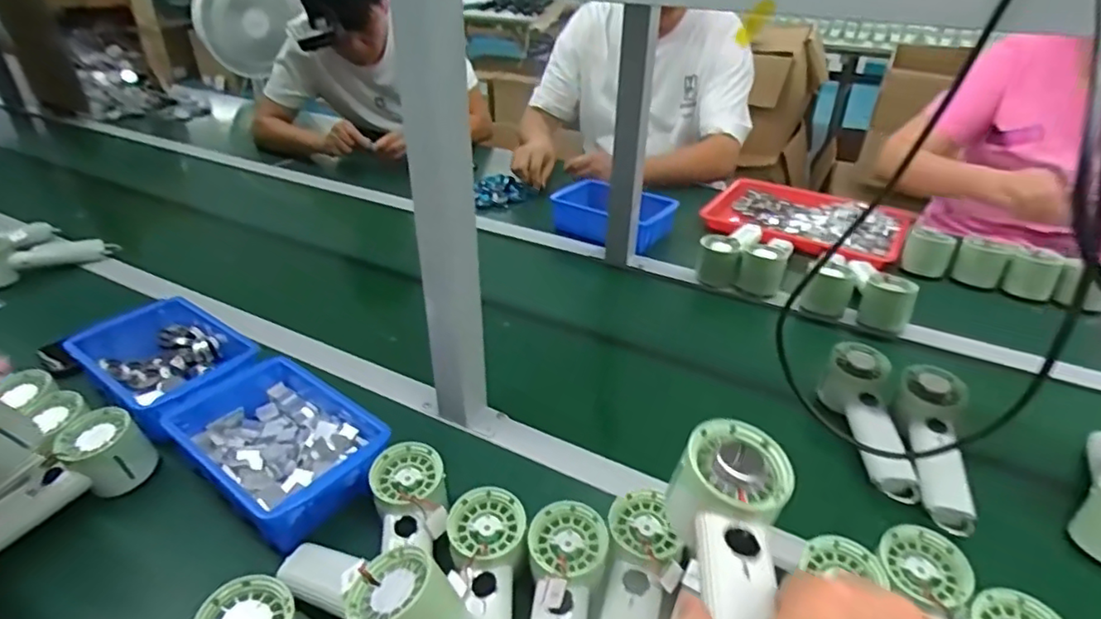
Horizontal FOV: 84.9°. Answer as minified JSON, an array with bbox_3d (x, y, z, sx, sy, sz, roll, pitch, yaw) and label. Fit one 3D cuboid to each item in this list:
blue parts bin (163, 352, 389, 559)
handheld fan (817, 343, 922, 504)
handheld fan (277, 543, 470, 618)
[{"bbox_3d":[-0.267,0.130,0.602,0.220,0.056,0.153,25,40,34],"label":"blue parts bin"},{"bbox_3d":[0.352,0.127,0.662,0.062,0.056,0.189,2,45,3],"label":"handheld fan"},{"bbox_3d":[-0.139,0.209,0.446,0.175,0.071,0.065,-1,25,42],"label":"handheld fan"}]

